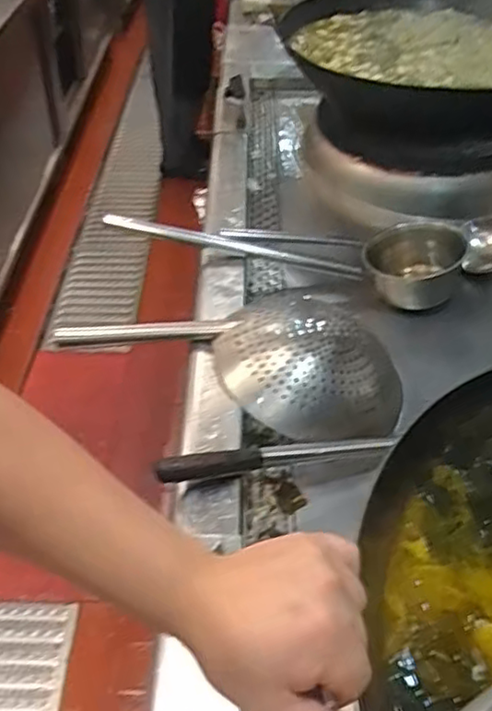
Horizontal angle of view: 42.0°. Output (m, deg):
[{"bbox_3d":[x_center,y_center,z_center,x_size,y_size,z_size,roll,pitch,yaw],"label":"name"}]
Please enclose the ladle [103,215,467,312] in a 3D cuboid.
[{"bbox_3d":[0.073,-0.181,1.066,0.555,0.109,0.127,8,43,5],"label":"ladle"}]

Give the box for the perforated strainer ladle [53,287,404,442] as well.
[{"bbox_3d":[-0.025,-0.013,0.891,0.484,0.104,0.194,17,44,14],"label":"perforated strainer ladle"}]

